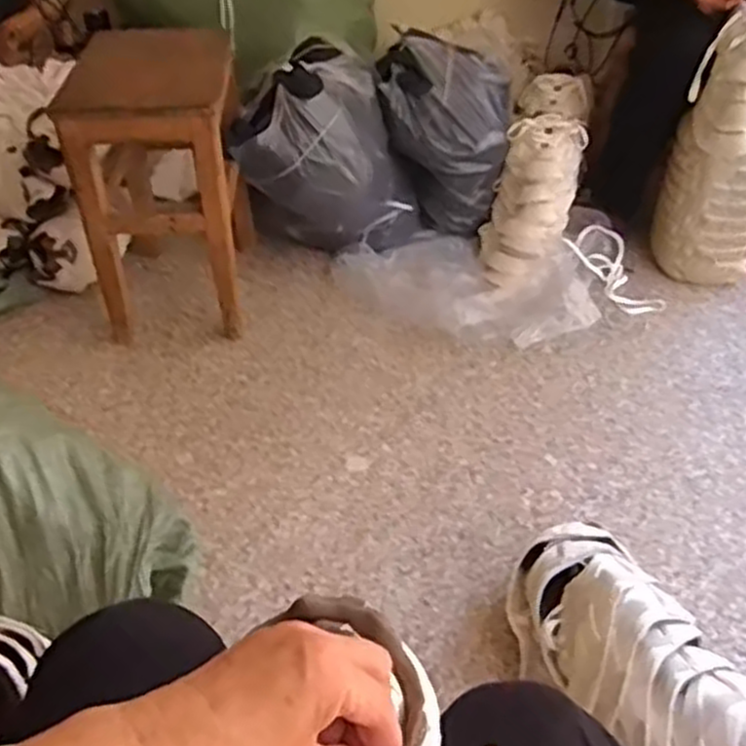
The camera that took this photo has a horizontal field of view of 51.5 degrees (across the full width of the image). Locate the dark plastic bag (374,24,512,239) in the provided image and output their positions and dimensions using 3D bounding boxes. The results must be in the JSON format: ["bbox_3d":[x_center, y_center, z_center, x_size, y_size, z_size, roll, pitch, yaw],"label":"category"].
[{"bbox_3d":[0.135,-0.477,1.550,0.267,0.319,0.180,11,42,11],"label":"dark plastic bag"}]

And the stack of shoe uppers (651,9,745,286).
[{"bbox_3d":[0.638,-0.378,1.387,0.164,0.460,0.149,-3,41,-4],"label":"stack of shoe uppers"}]

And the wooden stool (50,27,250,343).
[{"bbox_3d":[-0.338,-0.304,1.303,0.226,0.446,0.276,0,41,-1],"label":"wooden stool"}]

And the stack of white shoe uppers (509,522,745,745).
[{"bbox_3d":[0.295,0.345,0.779,0.196,0.134,0.443,-24,47,-26],"label":"stack of white shoe uppers"}]

